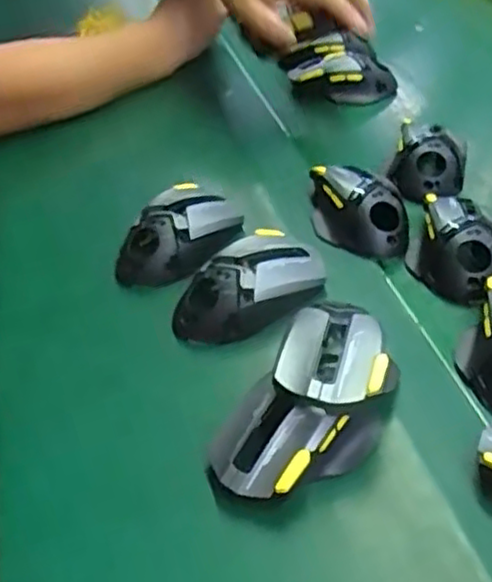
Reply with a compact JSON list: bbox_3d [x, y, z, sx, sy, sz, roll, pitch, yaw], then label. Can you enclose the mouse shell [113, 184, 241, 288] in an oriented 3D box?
[{"bbox_3d":[-0.052,-0.049,0.570,0.072,0.043,0.117,32,53,33],"label":"mouse shell"}]

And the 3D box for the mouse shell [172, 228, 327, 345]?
[{"bbox_3d":[0.005,0.000,0.512,0.116,0.042,0.062,-30,48,-26],"label":"mouse shell"}]

